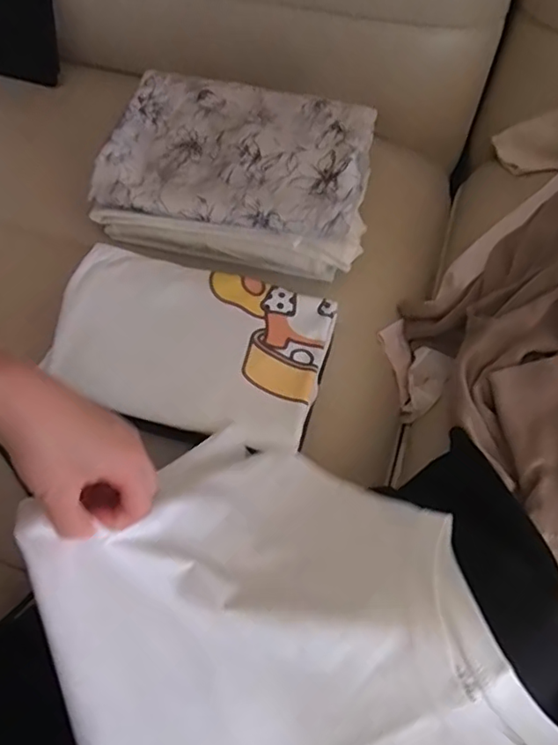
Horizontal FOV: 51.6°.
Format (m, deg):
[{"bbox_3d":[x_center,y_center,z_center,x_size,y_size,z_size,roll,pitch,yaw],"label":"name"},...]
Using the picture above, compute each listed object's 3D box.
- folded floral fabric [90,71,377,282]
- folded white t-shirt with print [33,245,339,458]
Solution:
[{"bbox_3d":[-0.041,-0.216,0.622,0.278,0.083,0.188,17,65,8],"label":"folded floral fabric"},{"bbox_3d":[-0.082,-0.028,0.529,0.244,0.024,0.154,15,65,7],"label":"folded white t-shirt with print"}]

